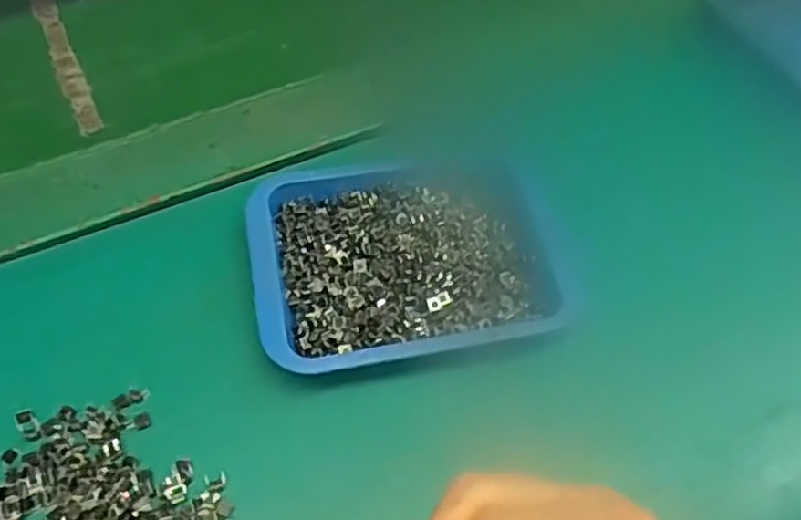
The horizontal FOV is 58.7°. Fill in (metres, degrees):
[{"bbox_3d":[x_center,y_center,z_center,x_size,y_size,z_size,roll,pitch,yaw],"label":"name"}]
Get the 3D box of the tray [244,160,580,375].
[{"bbox_3d":[0.005,-0.003,0.370,0.158,0.019,0.117,-9,58,-9],"label":"tray"}]

